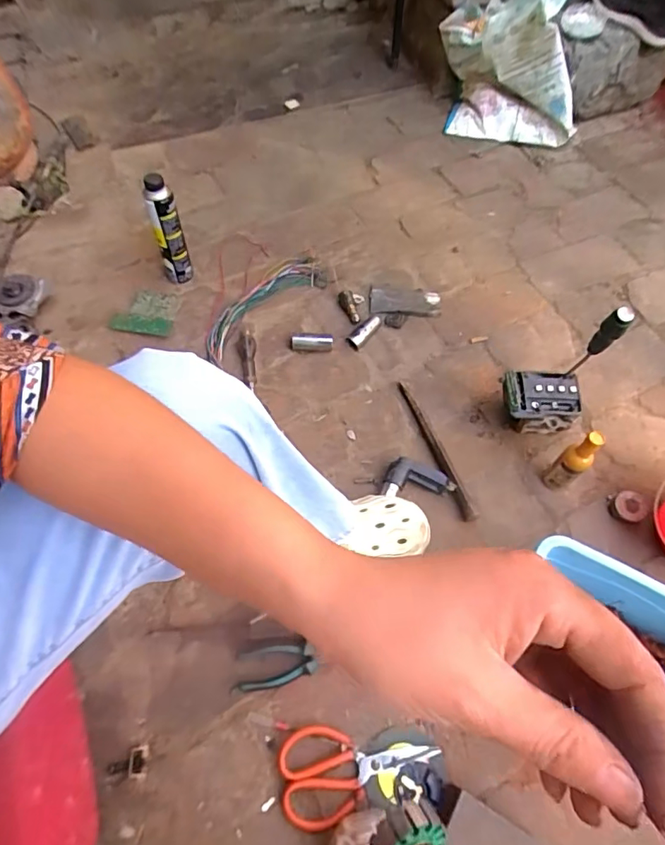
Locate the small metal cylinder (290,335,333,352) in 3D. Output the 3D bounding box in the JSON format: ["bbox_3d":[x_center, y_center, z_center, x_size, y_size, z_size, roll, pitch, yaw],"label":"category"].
[{"bbox_3d":[-0.038,-0.147,0.972,0.078,0.025,0.026,-1,60,-1],"label":"small metal cylinder"}]

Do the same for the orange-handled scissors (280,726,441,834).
[{"bbox_3d":[0.034,0.437,0.649,0.195,0.008,0.105,-5,60,-3],"label":"orange-handled scissors"}]

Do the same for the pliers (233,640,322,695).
[{"bbox_3d":[-0.076,0.331,0.706,0.120,0.018,0.052,-9,60,-6],"label":"pliers"}]

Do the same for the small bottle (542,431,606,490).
[{"bbox_3d":[0.360,0.063,0.778,0.034,0.150,0.038,-37,66,-19],"label":"small bottle"}]

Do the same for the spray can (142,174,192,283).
[{"bbox_3d":[-0.307,-0.354,0.965,0.053,0.204,0.058,0,60,0],"label":"spray can"}]

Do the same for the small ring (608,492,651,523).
[{"bbox_3d":[0.464,0.133,0.813,0.050,0.031,0.044,8,60,4],"label":"small ring"}]

